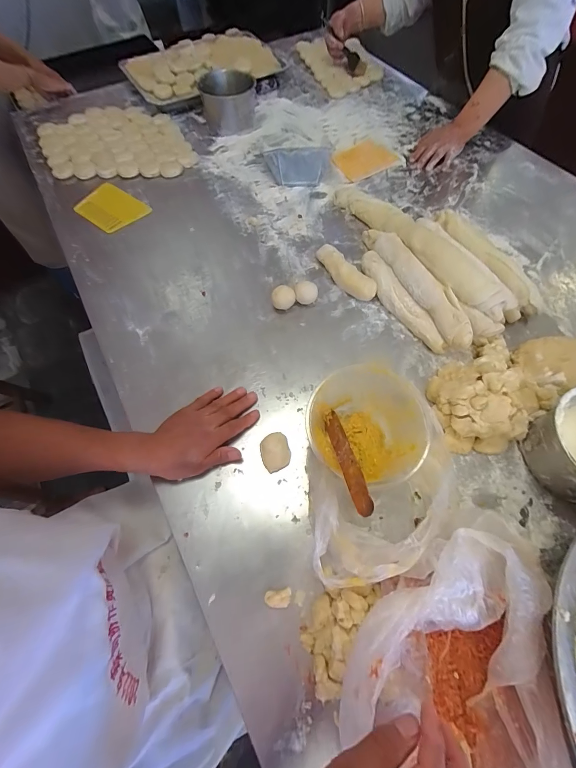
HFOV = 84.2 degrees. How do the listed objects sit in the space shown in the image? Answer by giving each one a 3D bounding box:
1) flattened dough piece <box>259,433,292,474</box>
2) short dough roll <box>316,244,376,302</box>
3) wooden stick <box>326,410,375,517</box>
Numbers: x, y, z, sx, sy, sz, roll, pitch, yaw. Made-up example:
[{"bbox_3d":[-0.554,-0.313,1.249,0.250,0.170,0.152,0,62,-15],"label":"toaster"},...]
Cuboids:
[{"bbox_3d":[-0.019,0.105,0.489,0.042,0.028,0.051,-15,66,-8],"label":"flattened dough piece"},{"bbox_3d":[0.114,-0.221,0.644,0.043,0.041,0.154,-35,68,-16],"label":"short dough roll"},{"bbox_3d":[0.076,0.097,0.419,0.019,0.020,0.177,-6,30,-4],"label":"wooden stick"}]

